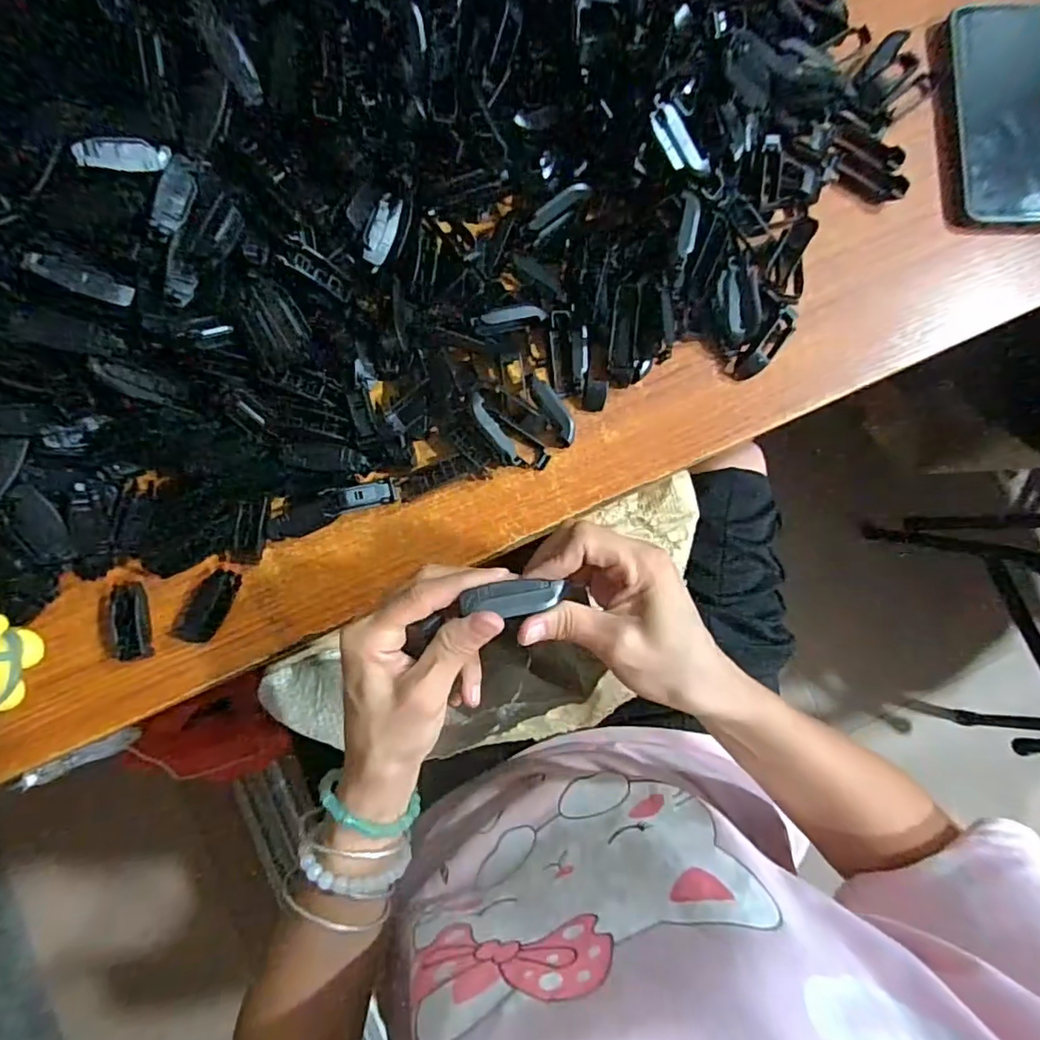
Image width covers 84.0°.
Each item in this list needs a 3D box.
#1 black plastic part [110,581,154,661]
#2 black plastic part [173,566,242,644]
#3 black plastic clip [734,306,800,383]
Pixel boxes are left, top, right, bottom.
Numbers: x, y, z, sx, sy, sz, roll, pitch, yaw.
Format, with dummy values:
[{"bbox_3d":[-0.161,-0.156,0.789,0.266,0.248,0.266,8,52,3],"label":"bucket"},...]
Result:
[{"bbox_3d":[-0.250,0.065,0.371,0.022,0.015,0.050,-5,84,-3],"label":"black plastic part"},{"bbox_3d":[-0.204,0.057,0.379,0.024,0.004,0.053,32,83,1],"label":"black plastic part"},{"bbox_3d":[0.173,-0.120,0.401,0.018,0.016,0.057,38,84,2],"label":"black plastic clip"}]

